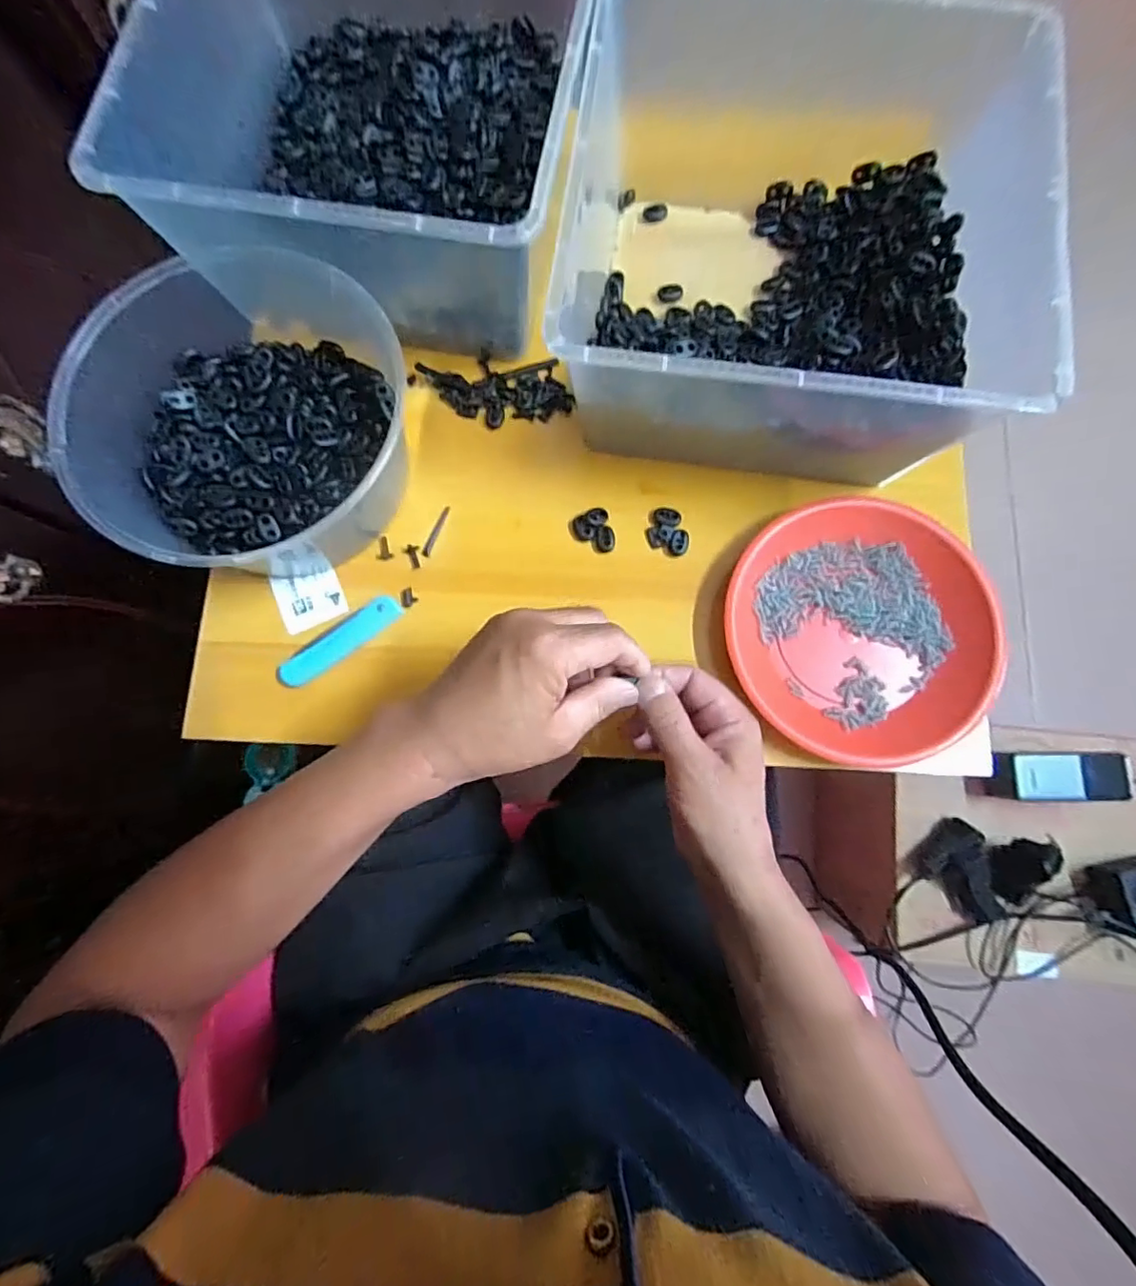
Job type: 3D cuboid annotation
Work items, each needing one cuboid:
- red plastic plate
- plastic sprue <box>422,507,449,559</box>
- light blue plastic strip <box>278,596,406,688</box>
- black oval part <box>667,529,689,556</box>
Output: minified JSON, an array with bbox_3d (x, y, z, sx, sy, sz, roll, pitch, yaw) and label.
[{"bbox_3d":[0.214,-0.008,0.422,0.186,0.032,0.186,0,79,0],"label":"red plastic plate"},{"bbox_3d":[-0.106,-0.090,0.455,0.007,0.004,0.045,20,79,4],"label":"plastic sprue"},{"bbox_3d":[-0.174,-0.003,0.436,0.100,0.010,0.027,-39,81,-7],"label":"light blue plastic strip"},{"bbox_3d":[0.087,-0.079,0.448,0.015,0.004,0.020,17,79,3],"label":"black oval part"}]

